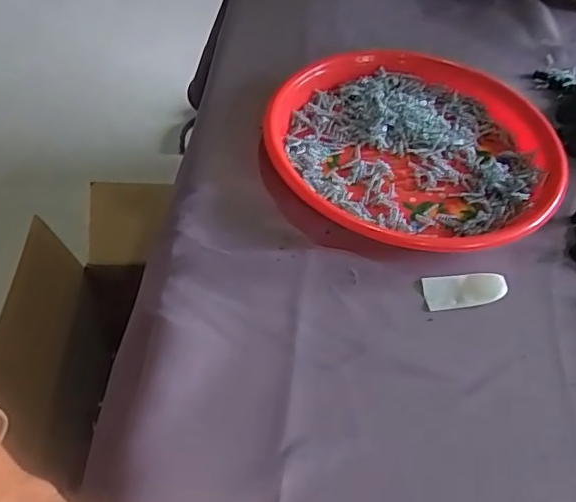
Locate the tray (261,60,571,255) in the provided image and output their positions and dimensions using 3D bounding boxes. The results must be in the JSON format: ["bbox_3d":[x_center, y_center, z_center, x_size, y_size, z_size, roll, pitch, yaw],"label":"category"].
[{"bbox_3d":[0.105,-0.090,0.462,0.226,0.030,0.218,15,52,8],"label":"tray"}]

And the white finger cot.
[{"bbox_3d":[0.122,0.026,0.387,0.055,0.011,0.024,-3,52,-7],"label":"white finger cot"}]

